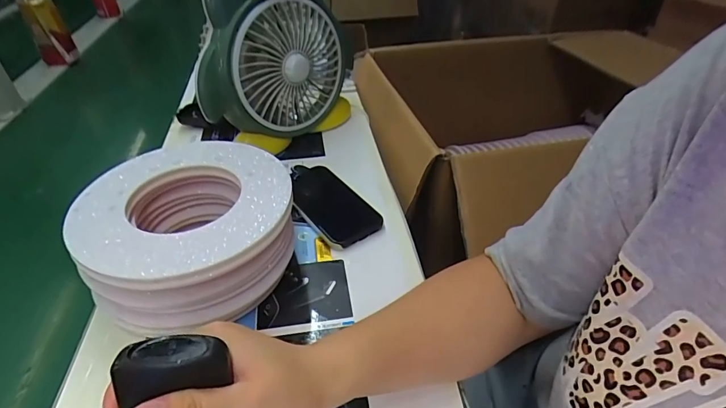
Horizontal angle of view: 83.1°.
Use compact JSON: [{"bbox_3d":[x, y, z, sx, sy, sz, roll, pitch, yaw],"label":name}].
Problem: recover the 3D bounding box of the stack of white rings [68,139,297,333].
[{"bbox_3d":[-0.169,0.036,0.417,0.176,0.112,0.189,-9,39,-10],"label":"stack of white rings"}]

